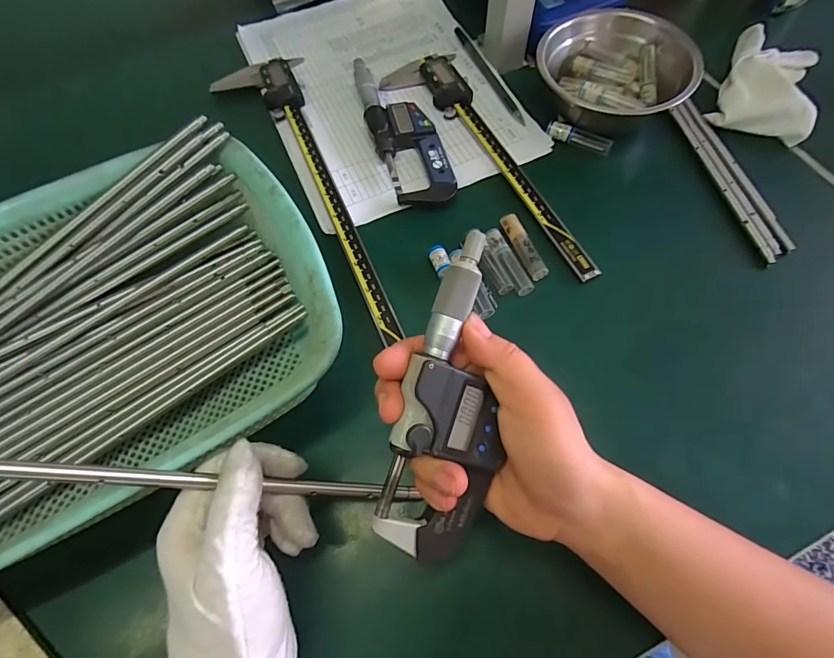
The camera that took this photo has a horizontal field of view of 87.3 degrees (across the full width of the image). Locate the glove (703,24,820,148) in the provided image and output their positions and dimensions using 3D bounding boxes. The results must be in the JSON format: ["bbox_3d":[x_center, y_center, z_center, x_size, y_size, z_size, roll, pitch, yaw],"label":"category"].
[{"bbox_3d":[0.317,-0.222,0.385,0.076,0.031,0.136,28,69,13],"label":"glove"}]

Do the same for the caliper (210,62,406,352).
[{"bbox_3d":[-0.103,-0.122,0.372,0.082,0.016,0.326,-18,66,-7],"label":"caliper"}]

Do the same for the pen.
[{"bbox_3d":[0.070,-0.245,0.421,0.008,0.011,0.140,-21,66,-8],"label":"pen"}]

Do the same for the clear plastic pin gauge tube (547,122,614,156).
[{"bbox_3d":[0.143,-0.169,0.386,0.057,0.010,0.015,24,68,12],"label":"clear plastic pin gauge tube"}]

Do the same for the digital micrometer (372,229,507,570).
[{"bbox_3d":[0.016,0.033,0.207,0.050,0.026,0.154,7,90,5],"label":"digital micrometer"}]

